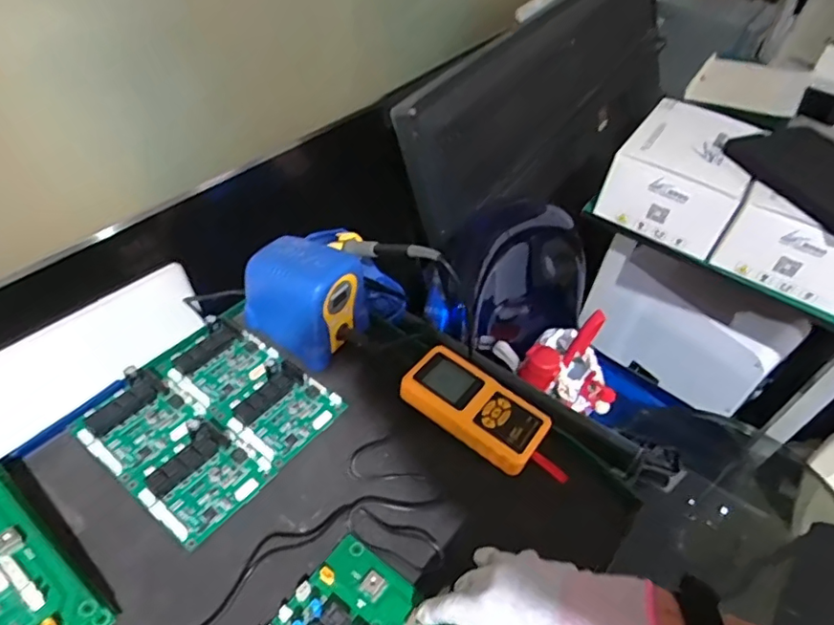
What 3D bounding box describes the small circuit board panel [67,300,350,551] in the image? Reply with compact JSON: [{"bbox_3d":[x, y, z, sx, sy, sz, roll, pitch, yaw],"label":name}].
[{"bbox_3d":[-0.198,0.093,0.549,0.185,0.022,0.193,32,52,22],"label":"small circuit board panel"}]

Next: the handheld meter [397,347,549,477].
[{"bbox_3d":[0.057,0.094,0.564,0.142,0.026,0.072,35,53,24],"label":"handheld meter"}]

